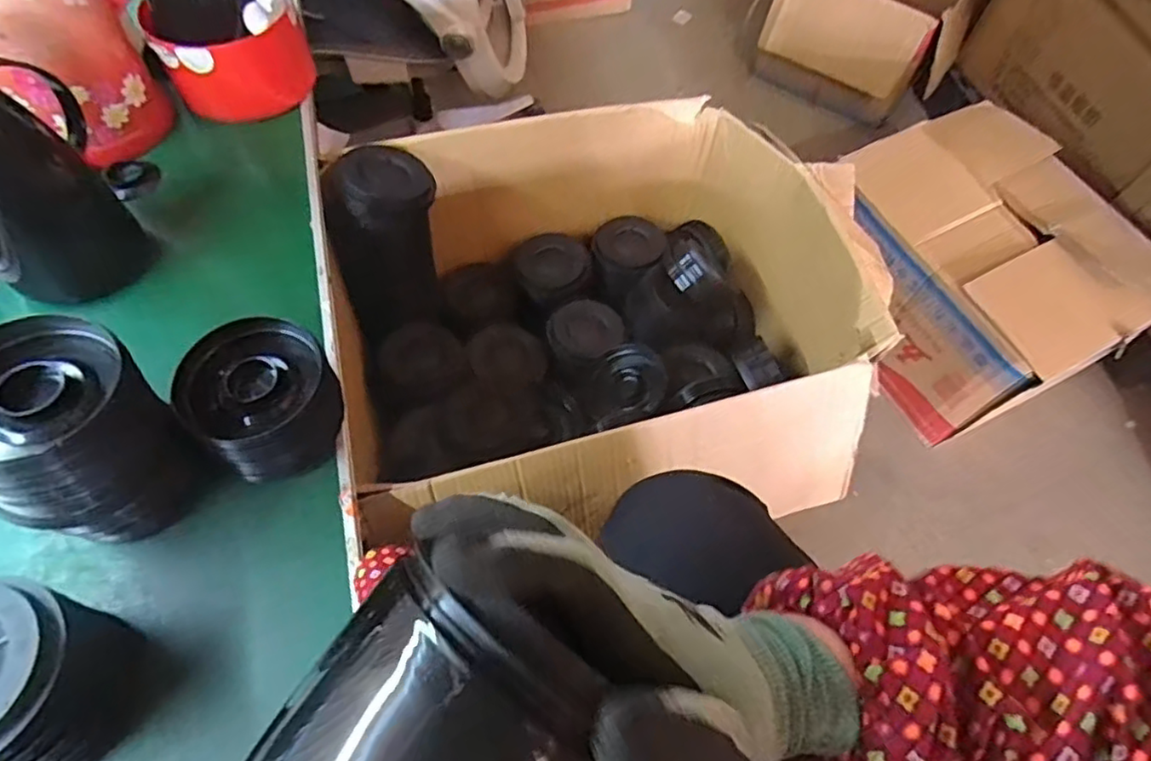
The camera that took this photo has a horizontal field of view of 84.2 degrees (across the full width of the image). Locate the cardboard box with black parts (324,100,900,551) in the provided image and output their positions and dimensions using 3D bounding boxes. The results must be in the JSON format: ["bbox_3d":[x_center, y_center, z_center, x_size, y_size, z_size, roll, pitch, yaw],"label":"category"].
[{"bbox_3d":[0.017,-0.096,0.877,0.631,0.272,0.580,-7,62,-7],"label":"cardboard box with black parts"}]

